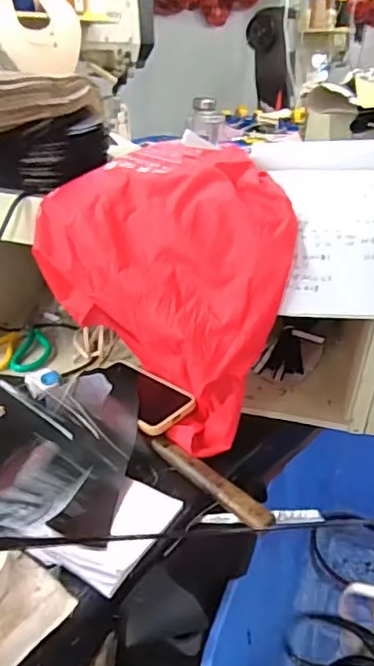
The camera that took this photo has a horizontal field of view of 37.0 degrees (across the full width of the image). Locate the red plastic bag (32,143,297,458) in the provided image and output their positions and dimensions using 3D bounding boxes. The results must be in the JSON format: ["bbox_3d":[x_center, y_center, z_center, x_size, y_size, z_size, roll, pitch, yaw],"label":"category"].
[{"bbox_3d":[-0.005,-0.065,0.714,0.271,0.284,0.226,19,33,22],"label":"red plastic bag"}]

